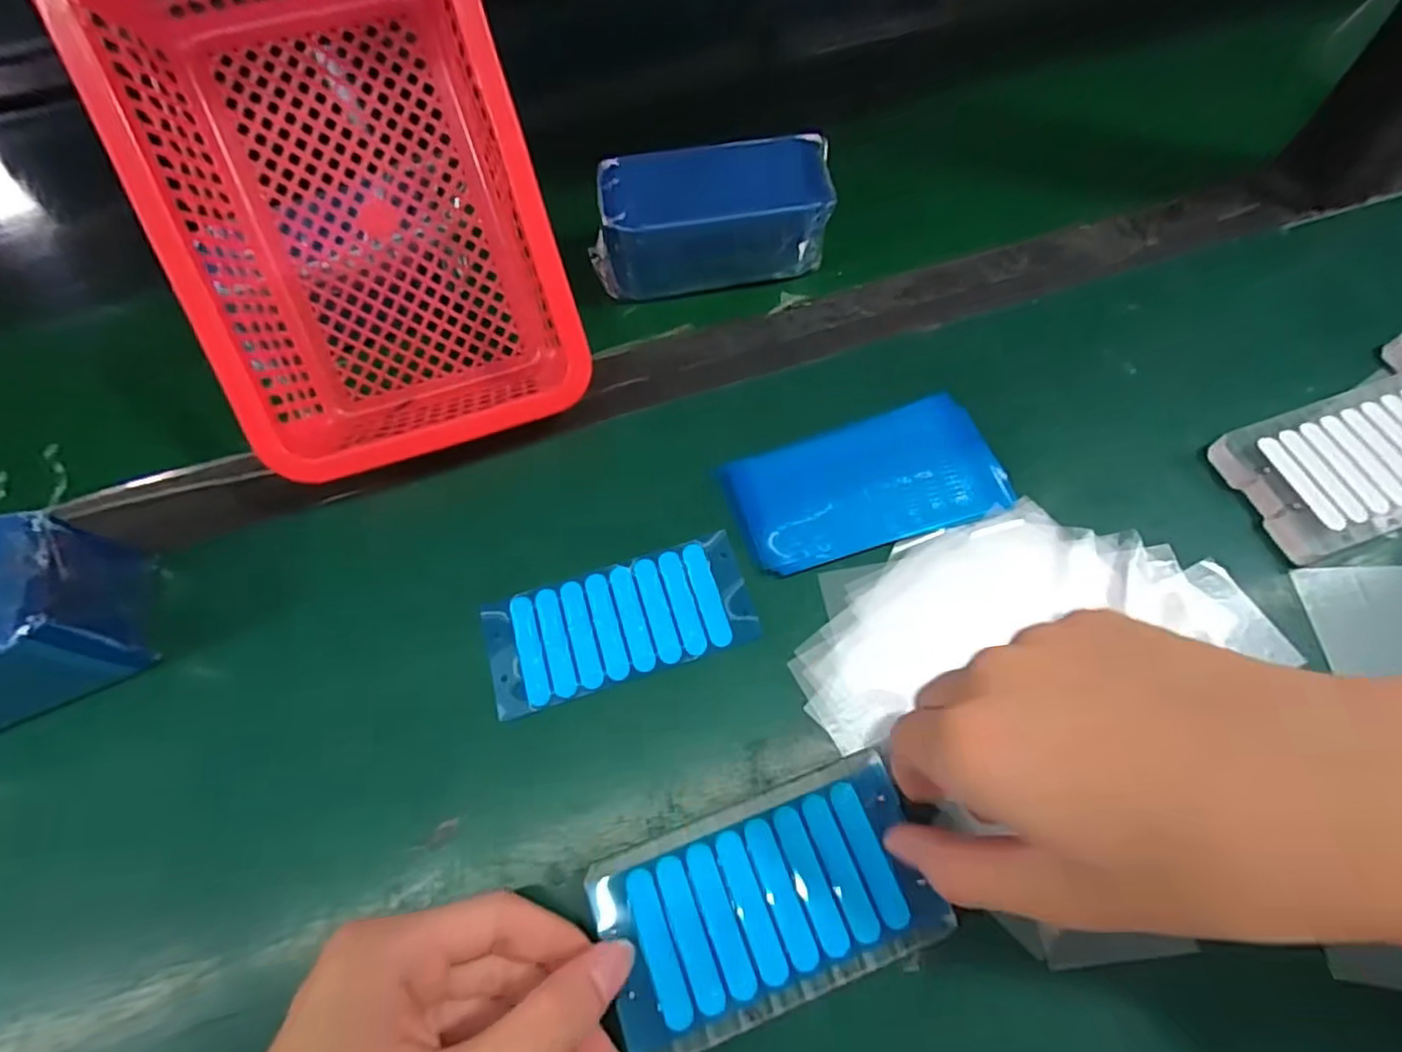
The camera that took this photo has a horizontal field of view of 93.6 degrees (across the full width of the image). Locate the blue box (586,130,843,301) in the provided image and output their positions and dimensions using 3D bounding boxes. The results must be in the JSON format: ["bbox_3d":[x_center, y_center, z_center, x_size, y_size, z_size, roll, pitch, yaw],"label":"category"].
[{"bbox_3d":[0.005,-0.177,0.377,0.135,0.052,0.063,-8,64,-1],"label":"blue box"}]

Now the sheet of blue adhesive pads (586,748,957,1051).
[{"bbox_3d":[0.024,0.136,0.240,0.119,0.004,0.065,-19,64,-6],"label":"sheet of blue adhesive pads"}]

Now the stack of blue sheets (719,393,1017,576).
[{"bbox_3d":[0.080,-0.021,0.318,0.125,0.007,0.065,-19,64,-6],"label":"stack of blue sheets"}]

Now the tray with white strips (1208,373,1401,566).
[{"bbox_3d":[0.319,-0.031,0.317,0.122,0.013,0.070,-19,64,-6],"label":"tray with white strips"}]

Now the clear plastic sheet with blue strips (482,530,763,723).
[{"bbox_3d":[-0.037,0.043,0.297,0.116,0.006,0.052,-17,64,-5],"label":"clear plastic sheet with blue strips"}]

